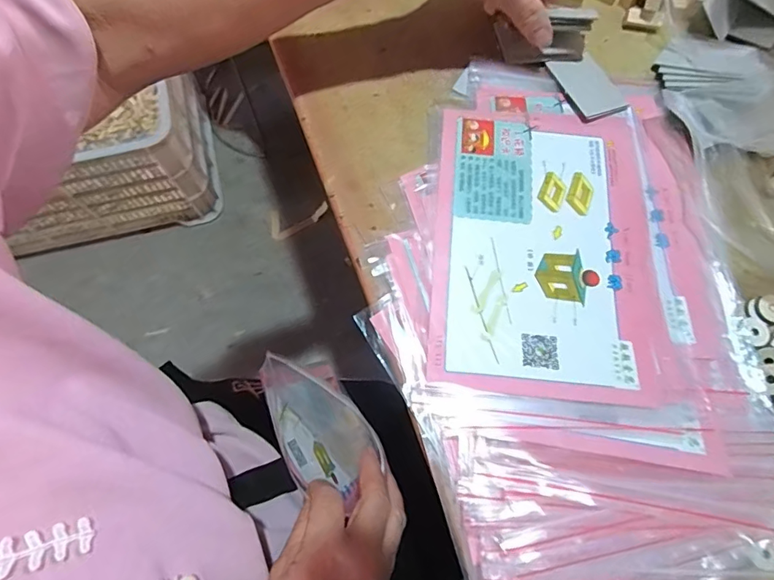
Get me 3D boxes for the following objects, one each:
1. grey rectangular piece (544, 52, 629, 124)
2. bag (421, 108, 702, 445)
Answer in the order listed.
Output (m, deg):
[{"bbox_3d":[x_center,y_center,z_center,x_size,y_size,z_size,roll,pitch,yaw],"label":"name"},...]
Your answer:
[{"bbox_3d":[0.160,-0.163,0.385,0.043,0.005,0.061,-21,74,-8],"label":"grey rectangular piece"},{"bbox_3d":[0.110,-0.025,0.332,0.167,0.008,0.235,2,69,0],"label":"bag"}]

